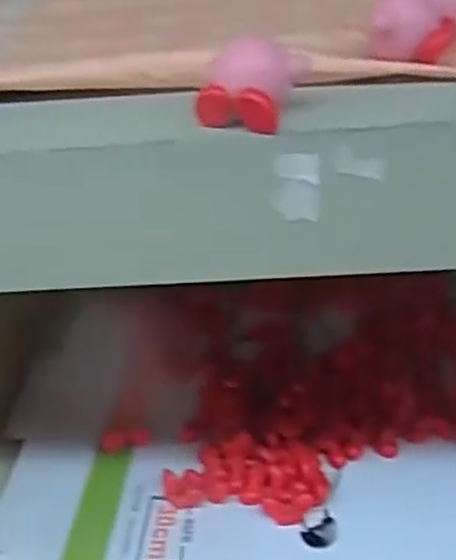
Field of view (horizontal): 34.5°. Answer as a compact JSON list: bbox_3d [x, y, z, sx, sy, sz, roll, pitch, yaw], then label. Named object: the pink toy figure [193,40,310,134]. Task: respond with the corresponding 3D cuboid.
[{"bbox_3d":[0.009,-0.069,0.257,0.029,0.024,0.028,14,42,28],"label":"pink toy figure"}]

